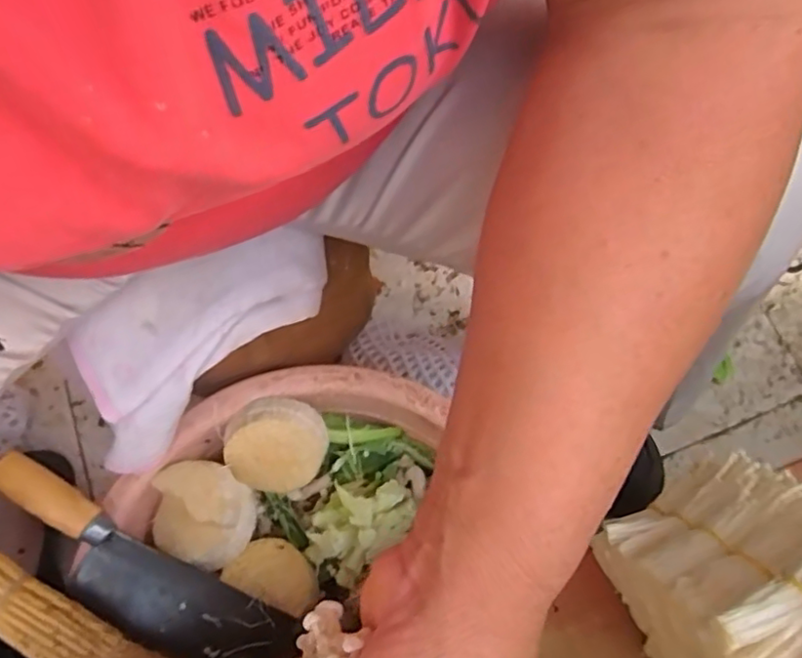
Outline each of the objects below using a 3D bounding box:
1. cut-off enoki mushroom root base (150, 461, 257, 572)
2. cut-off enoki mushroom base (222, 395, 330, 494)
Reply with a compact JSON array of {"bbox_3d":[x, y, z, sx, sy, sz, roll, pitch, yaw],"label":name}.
[{"bbox_3d":[-0.169,0.152,0.501,0.084,0.056,0.078,0,71,1],"label":"cut-off enoki mushroom root base"},{"bbox_3d":[-0.109,0.102,0.524,0.085,0.027,0.079,-1,112,-3],"label":"cut-off enoki mushroom base"}]

